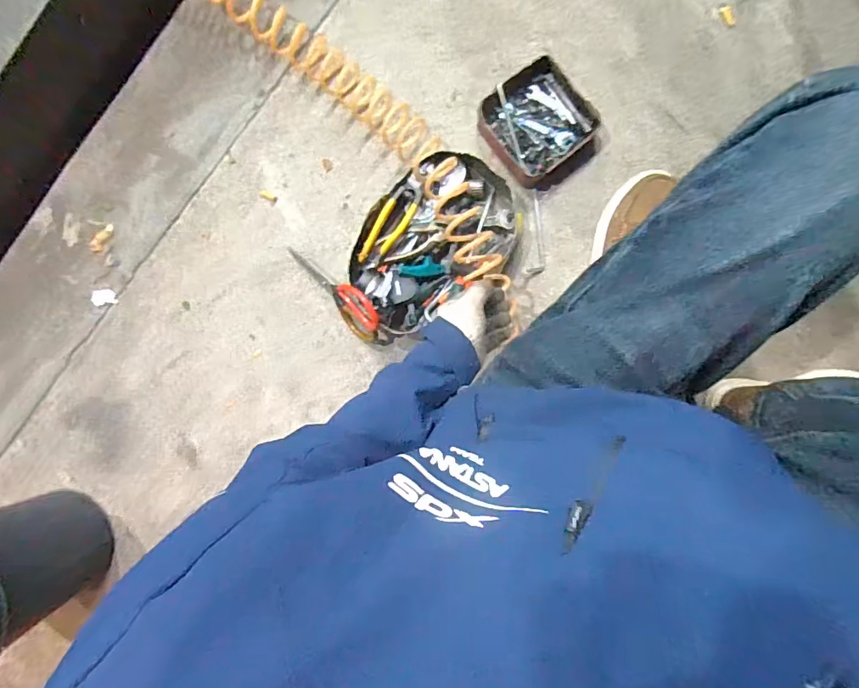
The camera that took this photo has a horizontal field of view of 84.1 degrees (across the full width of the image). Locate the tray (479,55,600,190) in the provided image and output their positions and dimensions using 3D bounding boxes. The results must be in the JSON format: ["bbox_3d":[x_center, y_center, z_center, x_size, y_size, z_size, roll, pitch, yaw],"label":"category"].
[{"bbox_3d":[0.186,-0.367,0.806,0.158,0.037,0.179,-37,91,6],"label":"tray"}]

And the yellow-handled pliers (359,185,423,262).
[{"bbox_3d":[-0.066,-0.201,0.809,0.047,0.025,0.150,35,96,1],"label":"yellow-handled pliers"}]

